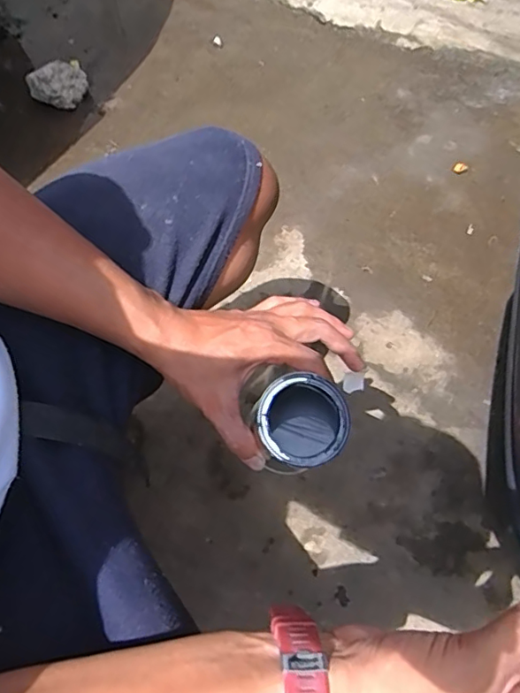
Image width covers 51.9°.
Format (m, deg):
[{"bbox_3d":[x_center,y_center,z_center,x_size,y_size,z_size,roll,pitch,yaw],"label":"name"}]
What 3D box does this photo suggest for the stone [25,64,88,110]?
[{"bbox_3d":[-0.441,-0.573,1.174,0.126,0.083,0.077,-19,59,-11],"label":"stone"}]

